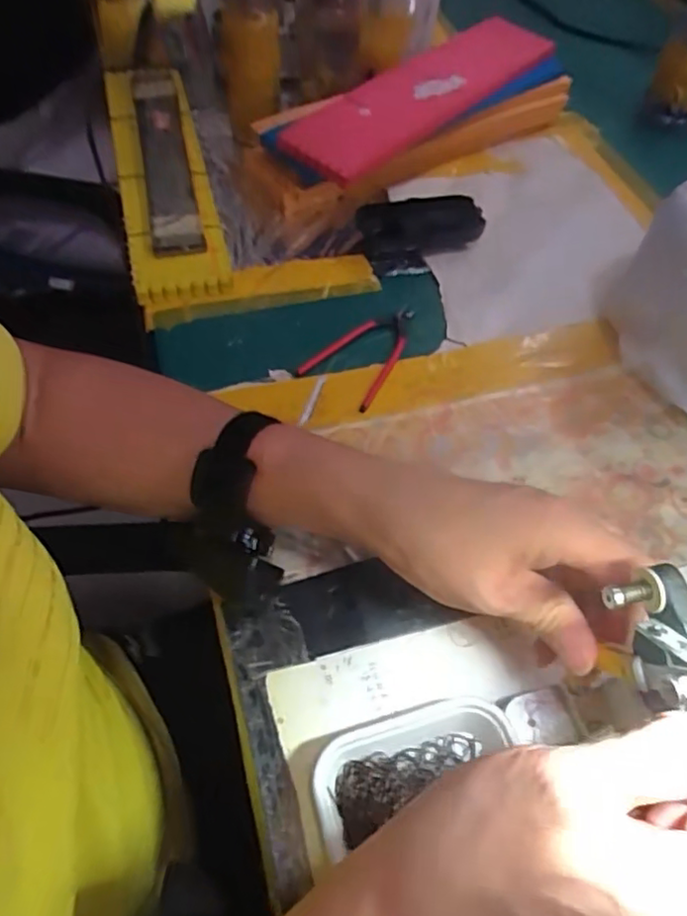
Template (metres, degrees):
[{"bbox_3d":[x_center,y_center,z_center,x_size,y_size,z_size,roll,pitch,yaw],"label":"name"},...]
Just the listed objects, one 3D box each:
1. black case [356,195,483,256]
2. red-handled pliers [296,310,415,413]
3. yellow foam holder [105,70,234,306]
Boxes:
[{"bbox_3d":[0.076,-0.222,0.604,0.118,0.023,0.057,-9,58,-9],"label":"black case"},{"bbox_3d":[0.024,-0.088,0.512,0.063,0.009,0.115,33,61,17],"label":"red-handled pliers"},{"bbox_3d":[-0.180,-0.288,0.625,0.083,0.028,0.370,-12,58,-11],"label":"yellow foam holder"}]

